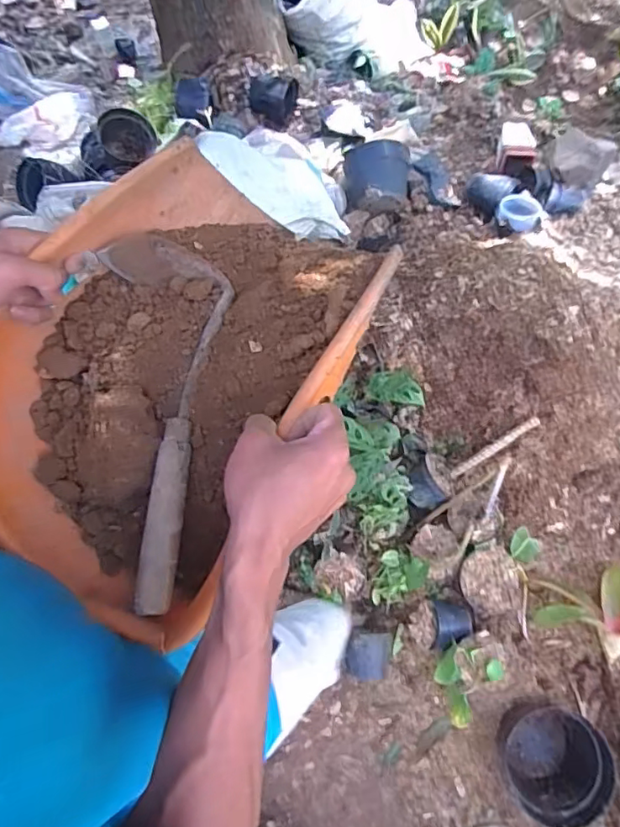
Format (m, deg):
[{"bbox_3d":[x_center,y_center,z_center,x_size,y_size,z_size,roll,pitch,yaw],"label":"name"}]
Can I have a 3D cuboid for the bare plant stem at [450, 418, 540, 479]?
[{"bbox_3d":[0.451,0.087,1.329,0.245,0.018,0.023,-39,76,25],"label":"bare plant stem"}]

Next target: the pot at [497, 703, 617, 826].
[{"bbox_3d":[0.520,0.746,1.162,0.206,0.143,0.190,-1,71,4],"label":"pot"}]

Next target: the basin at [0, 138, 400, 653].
[{"bbox_3d":[-0.132,-0.039,0.504,0.276,0.124,0.406,30,78,9],"label":"basin"}]

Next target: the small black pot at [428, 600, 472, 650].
[{"bbox_3d":[0.339,0.503,1.284,0.106,0.080,0.114,-3,71,4],"label":"small black pot"}]

